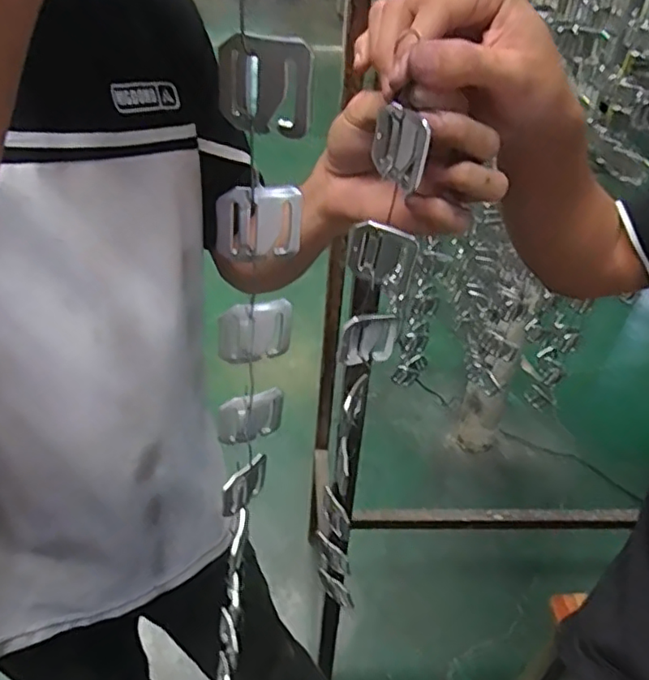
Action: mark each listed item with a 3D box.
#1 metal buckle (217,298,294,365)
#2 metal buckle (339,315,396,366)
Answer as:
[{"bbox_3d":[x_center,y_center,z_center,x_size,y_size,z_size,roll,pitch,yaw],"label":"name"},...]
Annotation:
[{"bbox_3d":[-0.038,-0.005,0.328,0.043,0.037,0.006,-14,41,-22],"label":"metal buckle"},{"bbox_3d":[0.029,-0.001,0.397,0.038,0.038,0.007,-12,40,-20],"label":"metal buckle"}]

